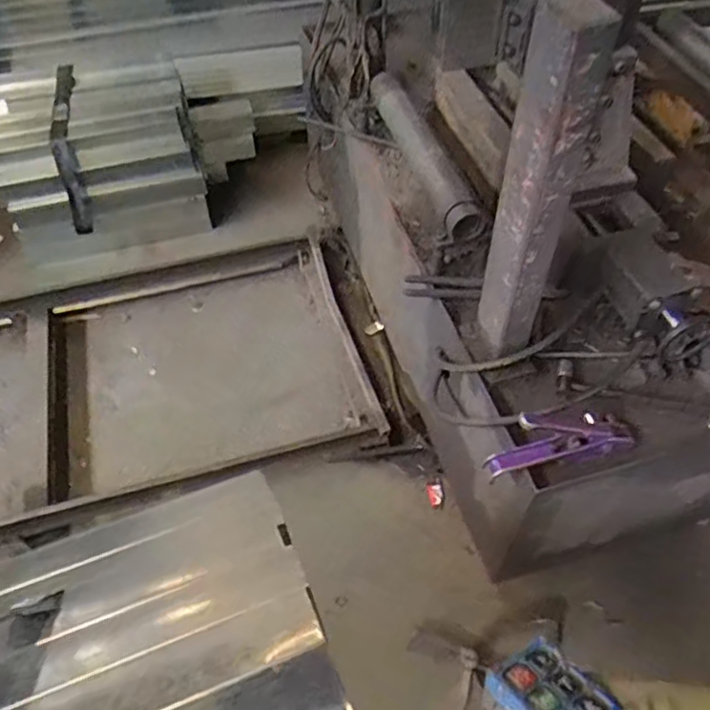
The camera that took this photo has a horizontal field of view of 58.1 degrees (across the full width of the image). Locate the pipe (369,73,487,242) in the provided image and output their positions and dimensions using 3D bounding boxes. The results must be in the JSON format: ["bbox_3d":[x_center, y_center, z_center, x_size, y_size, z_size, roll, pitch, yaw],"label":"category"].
[{"bbox_3d":[0.143,-0.467,1.414,0.077,0.102,0.573,-12,51,-11],"label":"pipe"}]

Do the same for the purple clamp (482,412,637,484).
[{"bbox_3d":[0.345,0.120,1.030,0.261,0.124,0.071,-9,51,-9],"label":"purple clamp"}]

